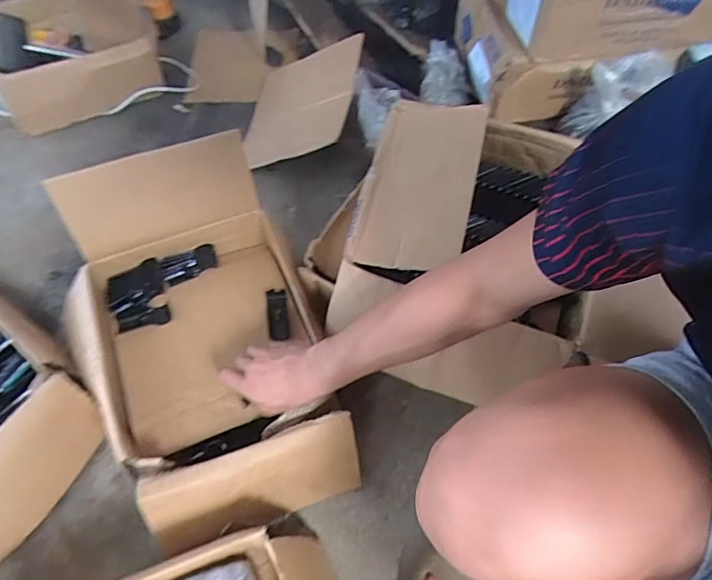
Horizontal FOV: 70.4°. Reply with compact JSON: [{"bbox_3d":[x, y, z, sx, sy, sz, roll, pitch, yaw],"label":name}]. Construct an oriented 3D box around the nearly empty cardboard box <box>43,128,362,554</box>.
[{"bbox_3d":[-0.213,0.057,0.664,0.308,0.214,0.450,-18,58,-15],"label":"nearly empty cardboard box"}]

